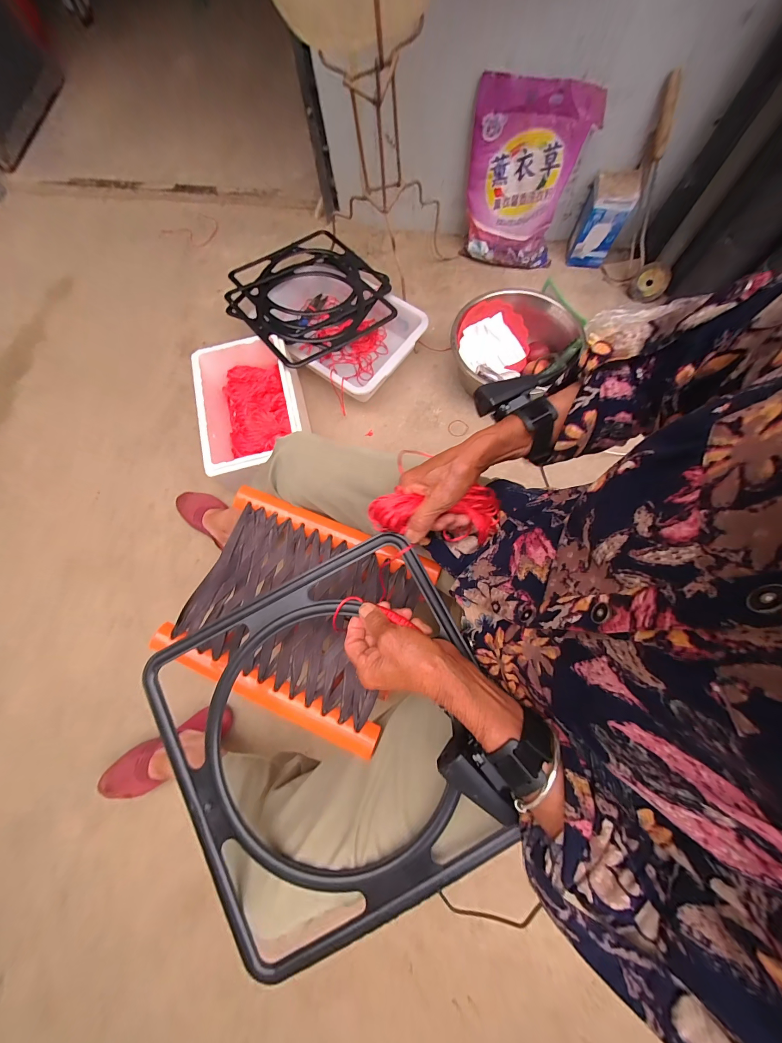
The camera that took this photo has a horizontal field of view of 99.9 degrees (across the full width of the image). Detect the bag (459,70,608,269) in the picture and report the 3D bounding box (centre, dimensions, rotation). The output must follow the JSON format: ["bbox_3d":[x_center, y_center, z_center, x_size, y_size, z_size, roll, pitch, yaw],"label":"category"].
[{"bbox_3d":[0.321,-0.843,0.844,0.271,0.335,0.091,17,74,6],"label":"bag"}]

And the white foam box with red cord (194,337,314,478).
[{"bbox_3d":[-0.328,-0.255,0.808,0.226,0.145,0.330,-14,73,-3],"label":"white foam box with red cord"}]

